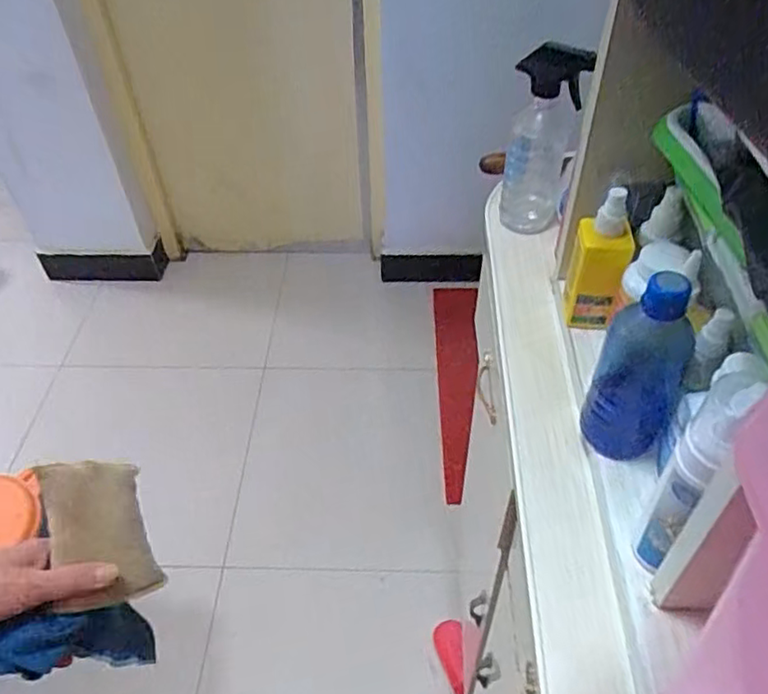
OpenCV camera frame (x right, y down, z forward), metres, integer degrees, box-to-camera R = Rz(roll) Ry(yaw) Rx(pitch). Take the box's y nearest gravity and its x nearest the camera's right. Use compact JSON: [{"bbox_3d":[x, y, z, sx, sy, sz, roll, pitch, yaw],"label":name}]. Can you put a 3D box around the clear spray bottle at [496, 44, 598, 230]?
[{"bbox_3d":[0.185,-0.240,0.757,0.071,0.215,0.064,4,46,5],"label":"clear spray bottle"}]

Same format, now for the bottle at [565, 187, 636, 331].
[{"bbox_3d":[0.213,-0.086,0.620,0.051,0.143,0.051,9,47,10],"label":"bottle"}]

